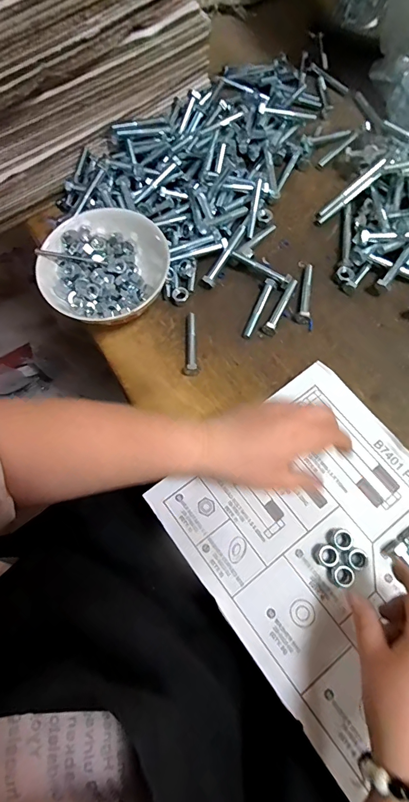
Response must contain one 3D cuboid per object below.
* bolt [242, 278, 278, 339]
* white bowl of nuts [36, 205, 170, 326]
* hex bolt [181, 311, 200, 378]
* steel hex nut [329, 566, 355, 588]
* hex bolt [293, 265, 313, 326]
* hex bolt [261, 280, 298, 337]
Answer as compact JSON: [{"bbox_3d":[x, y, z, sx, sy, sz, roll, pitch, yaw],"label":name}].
[{"bbox_3d":[0.060,-0.099,0.431,0.013,0.016,0.071,21,74,11],"label":"bolt"},{"bbox_3d":[-0.103,-0.134,0.425,0.127,0.056,0.129,-1,71,3],"label":"white bowl of nuts"},{"bbox_3d":[-0.015,-0.061,0.421,0.016,0.012,0.071,-3,71,3],"label":"hex bolt"},{"bbox_3d":[0.116,0.149,0.338,0.017,0.011,0.016,-1,68,-2],"label":"steel hex nut"},{"bbox_3d":[0.112,-0.118,0.435,0.015,0.010,0.074,11,72,8],"label":"hex bolt"},{"bbox_3d":[0.082,-0.103,0.428,0.014,0.013,0.069,26,74,12],"label":"hex bolt"}]

